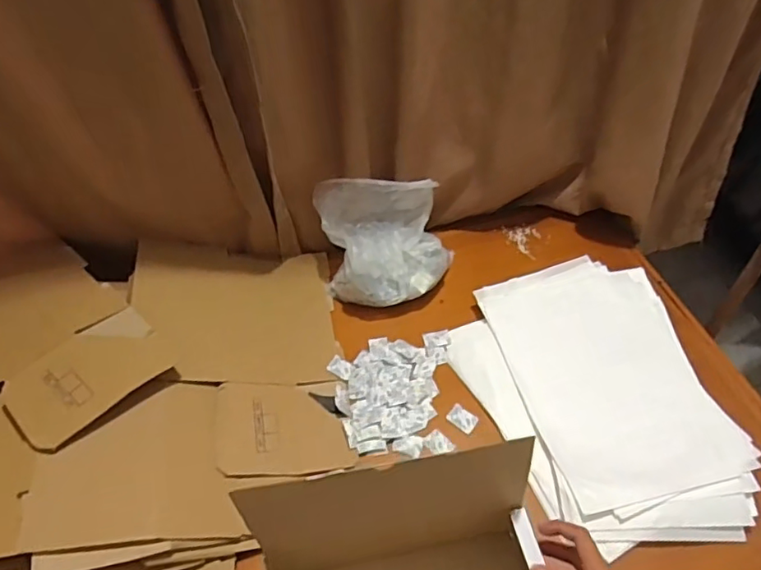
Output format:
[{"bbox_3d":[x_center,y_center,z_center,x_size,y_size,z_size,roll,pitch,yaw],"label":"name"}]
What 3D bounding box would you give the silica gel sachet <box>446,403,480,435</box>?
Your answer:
[{"bbox_3d":[0.115,0.187,0.795,0.042,0.004,0.029,35,59,27],"label":"silica gel sachet"}]

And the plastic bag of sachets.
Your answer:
[{"bbox_3d":[0.012,-0.069,0.907,0.208,0.158,0.158,-8,50,-6],"label":"plastic bag of sachets"}]

